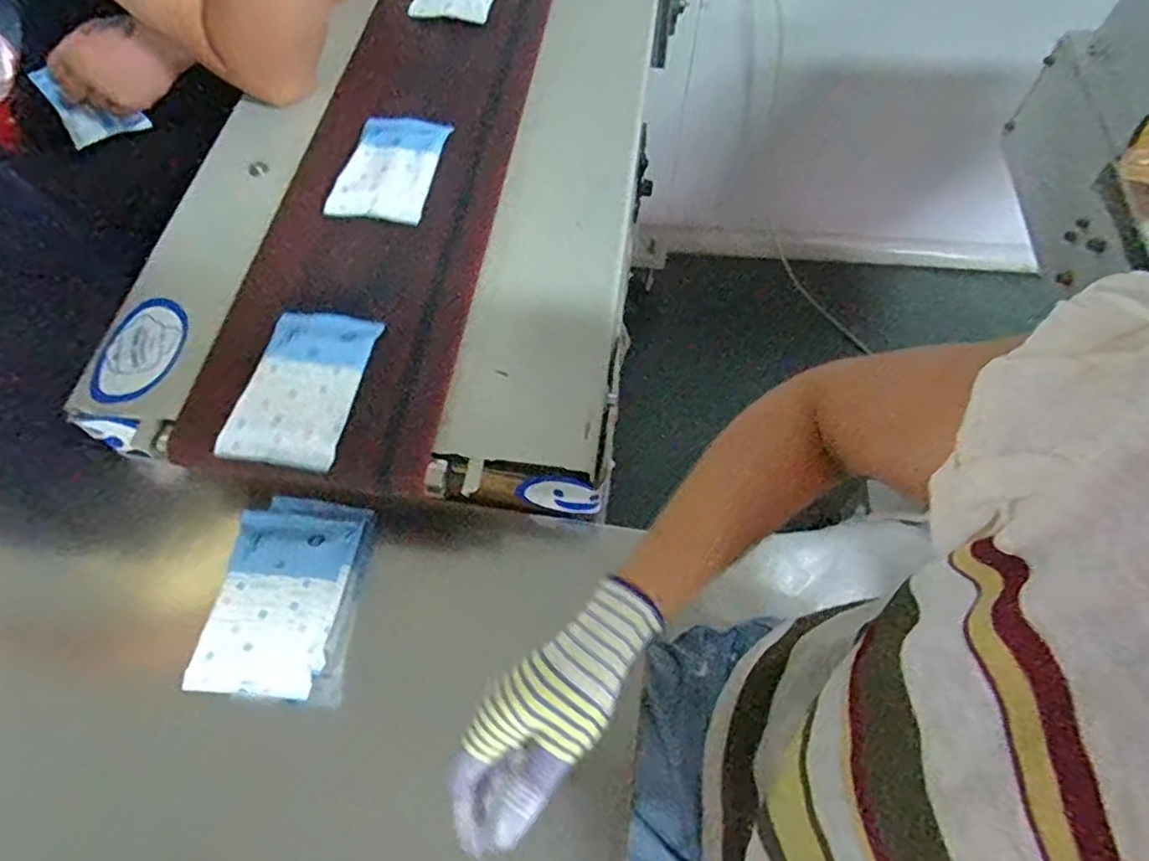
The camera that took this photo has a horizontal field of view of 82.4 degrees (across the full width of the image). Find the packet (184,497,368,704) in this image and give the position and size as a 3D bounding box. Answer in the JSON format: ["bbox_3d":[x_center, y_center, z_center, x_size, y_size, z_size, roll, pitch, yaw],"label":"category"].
[{"bbox_3d":[-0.219,0.120,0.497,0.087,0.038,0.151,5,64,3],"label":"packet"}]

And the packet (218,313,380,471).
[{"bbox_3d":[-0.207,-0.037,0.498,0.083,0.012,0.131,9,64,5],"label":"packet"}]

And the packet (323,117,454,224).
[{"bbox_3d":[-0.173,-0.247,0.616,0.085,0.010,0.131,8,64,4],"label":"packet"}]

